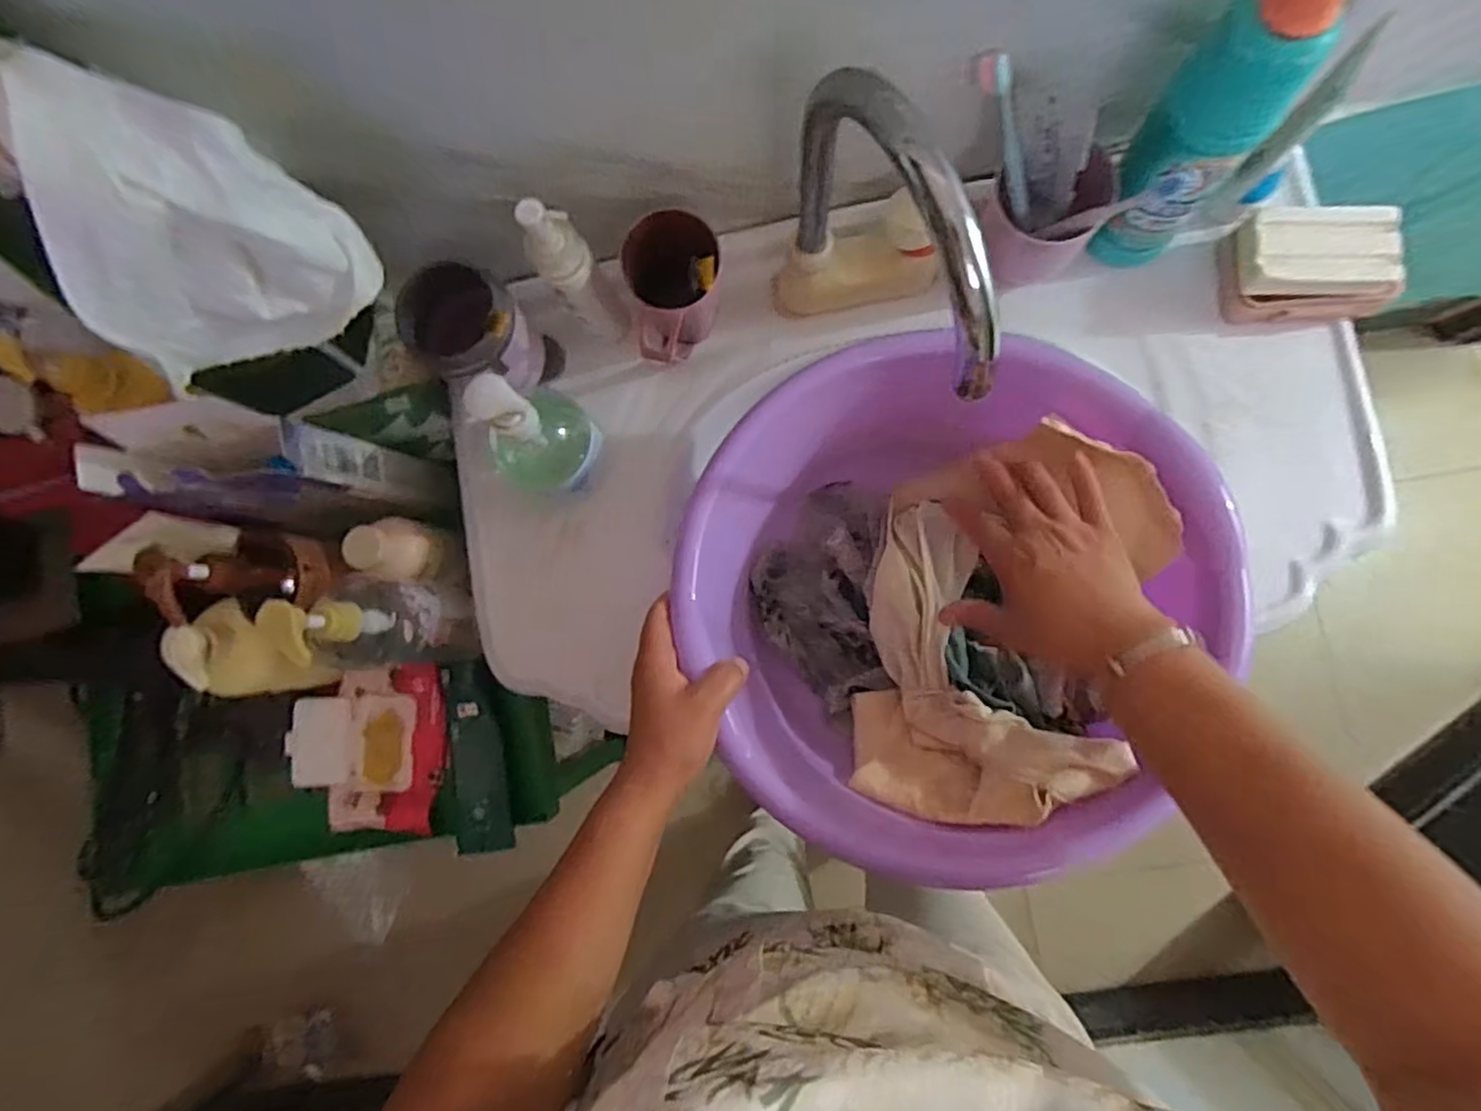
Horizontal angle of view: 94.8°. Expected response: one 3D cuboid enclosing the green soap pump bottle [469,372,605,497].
[{"bbox_3d":[-0.161,-0.093,0.534,0.079,0.161,0.075,-45,83,0],"label":"green soap pump bottle"}]

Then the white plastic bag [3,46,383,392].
[{"bbox_3d":[-0.265,-0.145,0.332,0.095,0.120,0.115,25,88,7],"label":"white plastic bag"}]

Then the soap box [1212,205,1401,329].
[{"bbox_3d":[0.458,-0.235,0.547,0.119,0.052,0.088,5,86,6],"label":"soap box"}]

